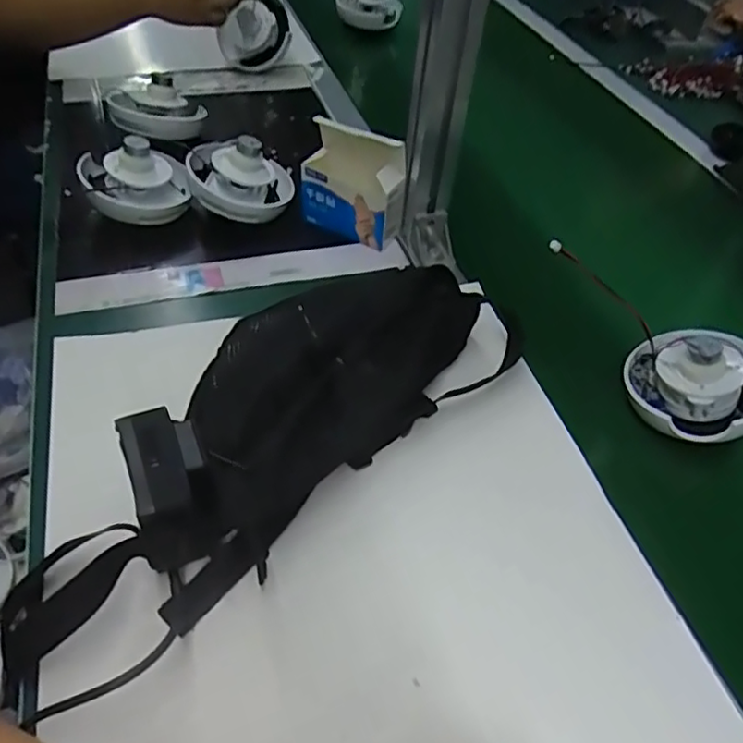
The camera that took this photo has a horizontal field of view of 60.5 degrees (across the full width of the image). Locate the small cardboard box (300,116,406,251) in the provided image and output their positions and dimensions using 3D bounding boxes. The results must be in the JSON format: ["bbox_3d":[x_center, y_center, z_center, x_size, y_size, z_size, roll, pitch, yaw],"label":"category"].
[{"bbox_3d":[-0.023,-0.185,0.626,0.105,0.097,0.048,33,50,23],"label":"small cardboard box"}]

